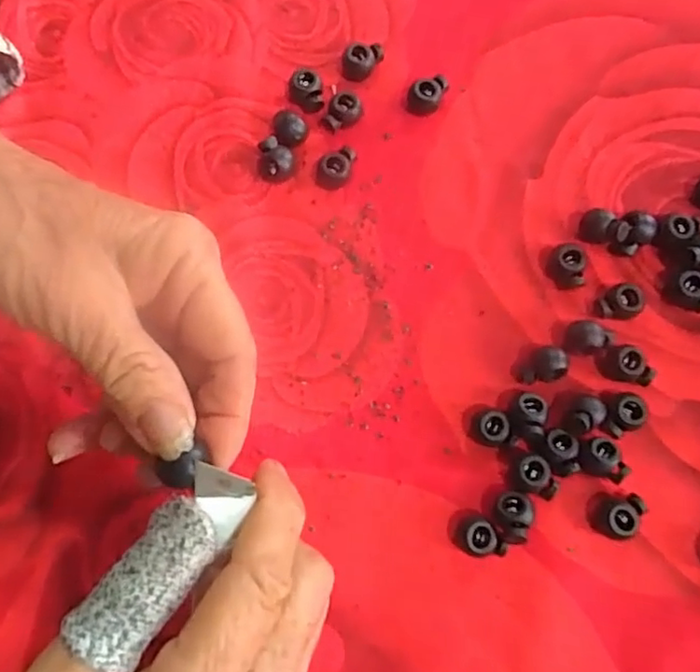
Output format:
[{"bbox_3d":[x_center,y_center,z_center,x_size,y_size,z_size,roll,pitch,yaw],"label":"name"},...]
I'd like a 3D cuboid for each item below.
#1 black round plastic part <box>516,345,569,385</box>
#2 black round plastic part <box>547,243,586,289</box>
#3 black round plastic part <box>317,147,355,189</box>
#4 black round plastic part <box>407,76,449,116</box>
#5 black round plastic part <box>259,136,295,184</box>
[{"bbox_3d":[0.079,0.012,0.252,0.018,0.014,0.014,-3,77,0],"label":"black round plastic part"},{"bbox_3d":[0.093,-0.030,0.262,0.012,0.013,0.017,-2,77,0],"label":"black round plastic part"},{"bbox_3d":[-0.005,-0.075,0.273,0.017,0.013,0.011,-20,77,-4],"label":"black round plastic part"},{"bbox_3d":[0.035,-0.111,0.282,0.015,0.013,0.015,0,77,1],"label":"black round plastic part"},{"bbox_3d":[-0.034,-0.078,0.271,0.015,0.014,0.013,28,78,7],"label":"black round plastic part"}]

